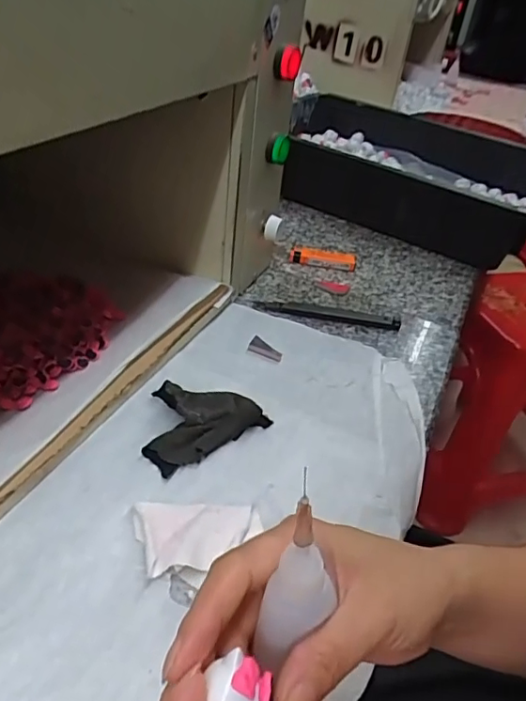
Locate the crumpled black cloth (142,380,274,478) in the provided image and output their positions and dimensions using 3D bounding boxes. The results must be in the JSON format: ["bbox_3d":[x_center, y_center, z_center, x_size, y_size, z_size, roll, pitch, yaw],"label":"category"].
[{"bbox_3d":[-0.051,0.046,0.405,0.089,0.019,0.070,-22,46,-33],"label":"crumpled black cloth"}]

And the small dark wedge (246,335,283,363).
[{"bbox_3d":[0.003,-0.002,0.494,0.031,0.005,0.022,16,38,11],"label":"small dark wedge"}]

